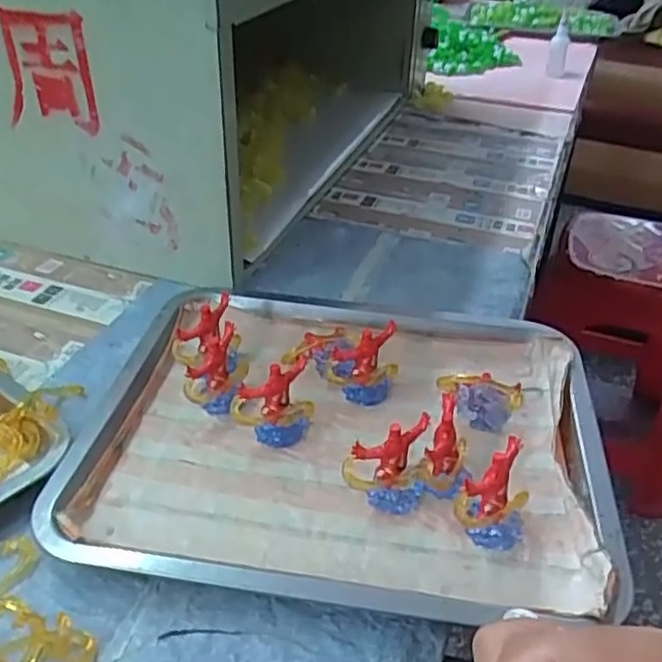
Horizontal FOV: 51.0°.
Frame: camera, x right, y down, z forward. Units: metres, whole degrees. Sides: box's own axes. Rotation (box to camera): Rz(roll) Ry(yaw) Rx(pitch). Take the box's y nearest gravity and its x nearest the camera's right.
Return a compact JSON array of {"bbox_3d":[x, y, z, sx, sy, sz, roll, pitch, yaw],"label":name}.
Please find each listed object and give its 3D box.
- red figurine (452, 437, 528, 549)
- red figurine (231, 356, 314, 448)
[{"bbox_3d":[0.092,0.091,0.384,0.035,0.049,0.054,17,38,19],"label":"red figurine"},{"bbox_3d":[-0.034,0.048,0.437,0.051,0.050,0.023,-14,39,-22],"label":"red figurine"}]

